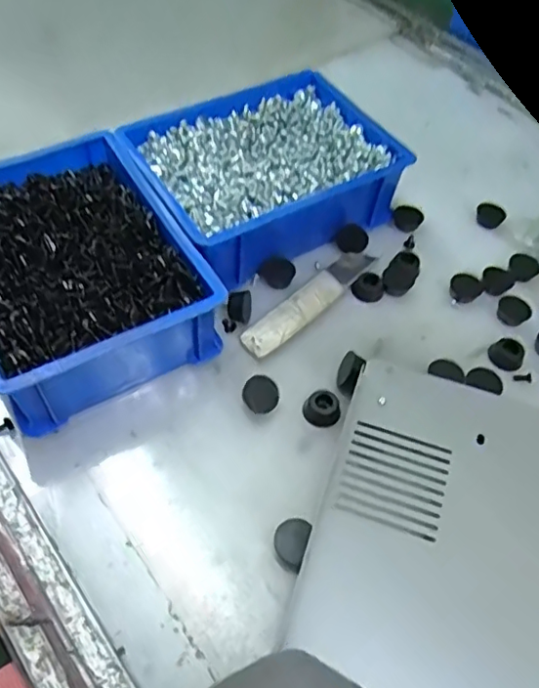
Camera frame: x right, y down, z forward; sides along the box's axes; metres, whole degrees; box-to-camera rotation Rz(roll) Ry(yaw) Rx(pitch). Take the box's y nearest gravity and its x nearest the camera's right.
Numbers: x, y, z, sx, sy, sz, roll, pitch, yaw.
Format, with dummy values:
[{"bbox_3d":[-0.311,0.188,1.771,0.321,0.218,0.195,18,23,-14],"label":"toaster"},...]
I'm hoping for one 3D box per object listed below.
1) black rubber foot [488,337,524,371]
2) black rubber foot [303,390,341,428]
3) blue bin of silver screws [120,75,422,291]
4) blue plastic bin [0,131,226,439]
[{"bbox_3d":[0.171,0.007,0.414,0.024,0.010,0.020,32,60,18],"label":"black rubber foot"},{"bbox_3d":[0.034,0.042,0.378,0.022,0.010,0.023,1,55,-2],"label":"black rubber foot"},{"bbox_3d":[-0.006,-0.137,0.467,0.190,0.061,0.141,-28,61,-21],"label":"blue bin of silver screws"},{"bbox_3d":[-0.136,-0.050,0.401,0.145,0.064,0.196,-26,60,-20],"label":"blue plastic bin"}]

